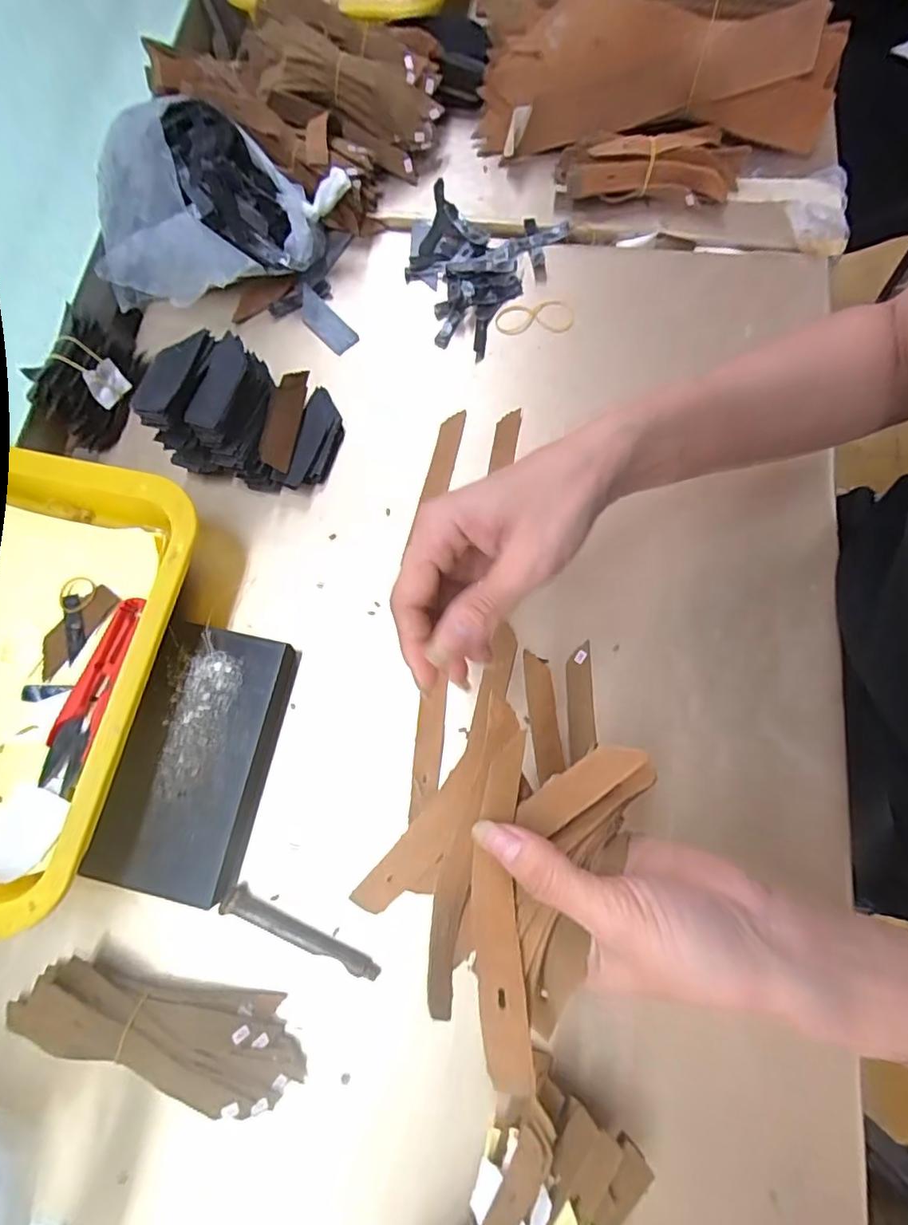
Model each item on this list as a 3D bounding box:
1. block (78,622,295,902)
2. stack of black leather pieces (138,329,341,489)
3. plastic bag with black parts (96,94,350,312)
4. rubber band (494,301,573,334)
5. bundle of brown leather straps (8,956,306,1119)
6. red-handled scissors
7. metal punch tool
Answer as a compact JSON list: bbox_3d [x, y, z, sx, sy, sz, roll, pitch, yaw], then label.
[{"bbox_3d":[-0.151,0.086,0.332,0.081,0.025,0.150,11,75,5],"label":"block"},{"bbox_3d":[-0.140,-0.136,0.377,0.109,0.064,0.083,3,74,3],"label":"stack of black leather pieces"},{"bbox_3d":[-0.176,-0.304,0.412,0.189,0.087,0.107,-3,74,1],"label":"plastic bag with black parts"},{"bbox_3d":[0.062,-0.228,0.423,0.060,0.004,0.030,-4,74,1],"label":"rubber band"},{"bbox_3d":[-0.159,0.221,0.291,0.154,0.031,0.045,10,75,5],"label":"bundle of brown leather straps"},{"bbox_3d":[-0.212,0.045,0.323,0.024,0.007,0.113,17,75,6],"label":"red-handled scissors"},{"bbox_3d":[-0.086,0.180,0.312,0.095,0.012,0.014,21,76,8],"label":"metal punch tool"}]

